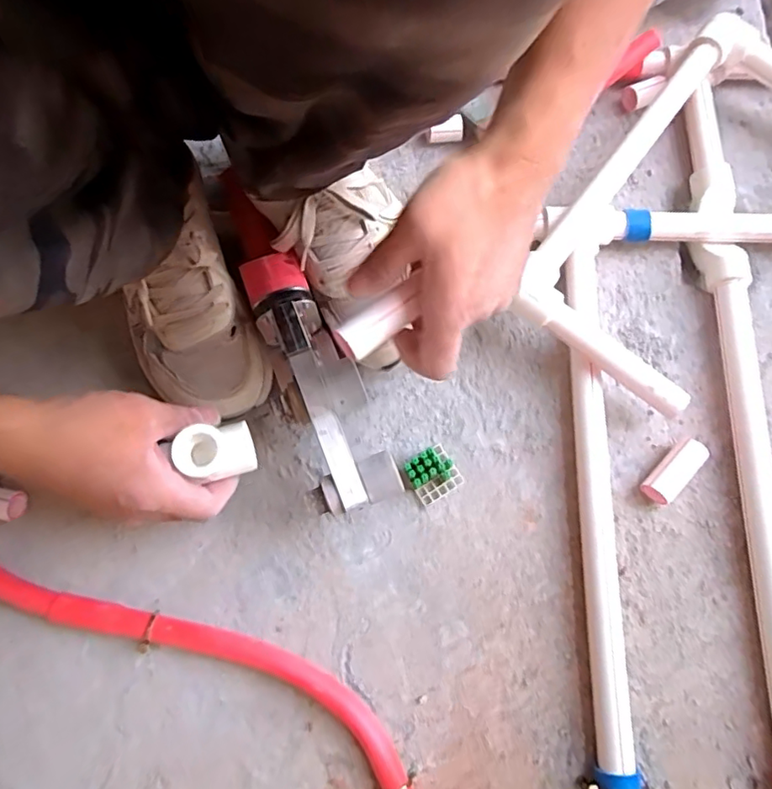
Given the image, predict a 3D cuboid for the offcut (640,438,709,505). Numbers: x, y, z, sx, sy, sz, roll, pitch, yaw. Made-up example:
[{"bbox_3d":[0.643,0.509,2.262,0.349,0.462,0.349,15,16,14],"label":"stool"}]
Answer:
[{"bbox_3d":[0.244,0.065,0.471,0.025,0.024,0.059,43,79,12],"label":"offcut"}]

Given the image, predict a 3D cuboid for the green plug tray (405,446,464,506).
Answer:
[{"bbox_3d":[0.041,0.068,0.471,0.040,0.027,0.039,-28,75,-7],"label":"green plug tray"}]

